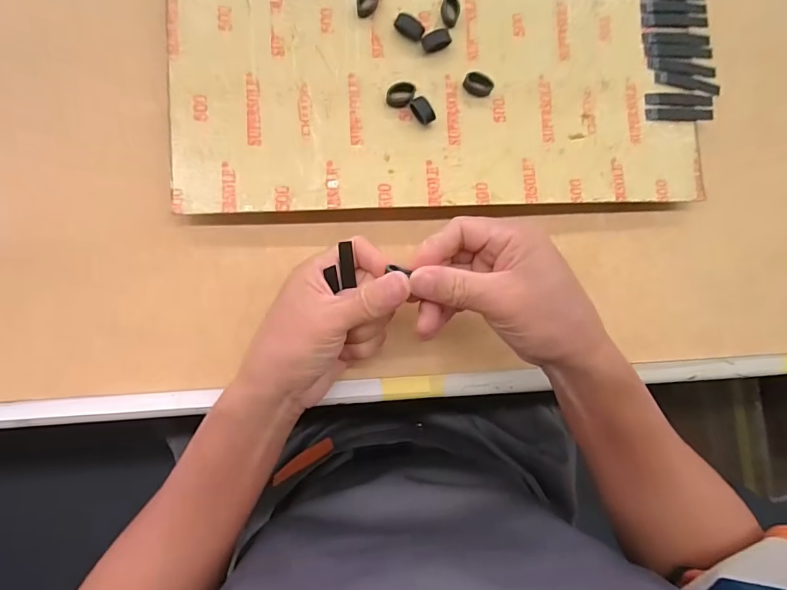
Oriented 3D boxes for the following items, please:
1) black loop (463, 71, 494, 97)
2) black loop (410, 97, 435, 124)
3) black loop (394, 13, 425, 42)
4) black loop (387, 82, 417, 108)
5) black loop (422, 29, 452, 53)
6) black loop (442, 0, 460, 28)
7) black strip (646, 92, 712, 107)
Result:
[{"bbox_3d":[0.063,-0.156,0.328,0.022,0.011,0.012,20,85,-4],"label":"black loop"},{"bbox_3d":[0.020,-0.133,0.319,0.011,0.013,0.022,-28,90,-6],"label":"black loop"},{"bbox_3d":[0.011,-0.195,0.323,0.022,0.008,0.011,30,84,-3],"label":"black loop"},{"bbox_3d":[0.006,-0.144,0.320,0.022,0.009,0.014,-10,88,-6],"label":"black loop"},{"bbox_3d":[0.032,-0.186,0.325,0.021,0.010,0.012,-17,89,-6],"label":"black loop"},{"bbox_3d":[0.043,-0.211,0.328,0.013,0.008,0.022,5,86,-5],"label":"black loop"},{"bbox_3d":[0.232,-0.158,0.357,0.058,0.004,0.011,-3,87,-6],"label":"black strip"}]

